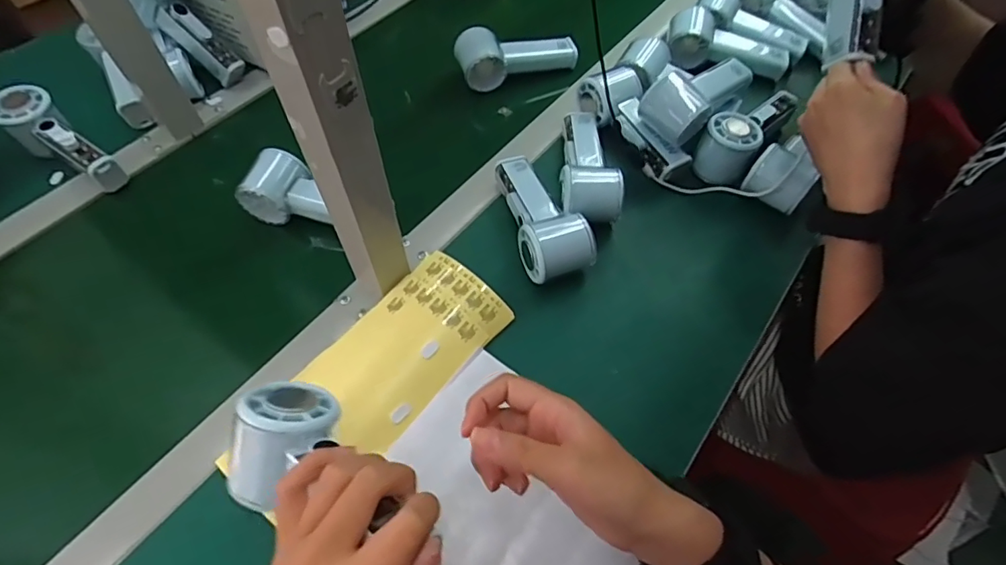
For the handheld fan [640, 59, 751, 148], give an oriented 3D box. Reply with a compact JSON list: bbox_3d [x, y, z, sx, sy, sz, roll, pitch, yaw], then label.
[{"bbox_3d":[0.218,-0.214,0.570,0.142,0.051,0.067,-38,65,-23],"label":"handheld fan"}]

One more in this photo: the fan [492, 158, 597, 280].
[{"bbox_3d":[0.033,-0.069,0.521,0.064,0.053,0.155,-17,59,-12],"label":"fan"}]

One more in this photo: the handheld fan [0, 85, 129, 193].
[{"bbox_3d":[-0.482,-0.151,0.568,0.156,0.059,0.055,37,62,2],"label":"handheld fan"}]

